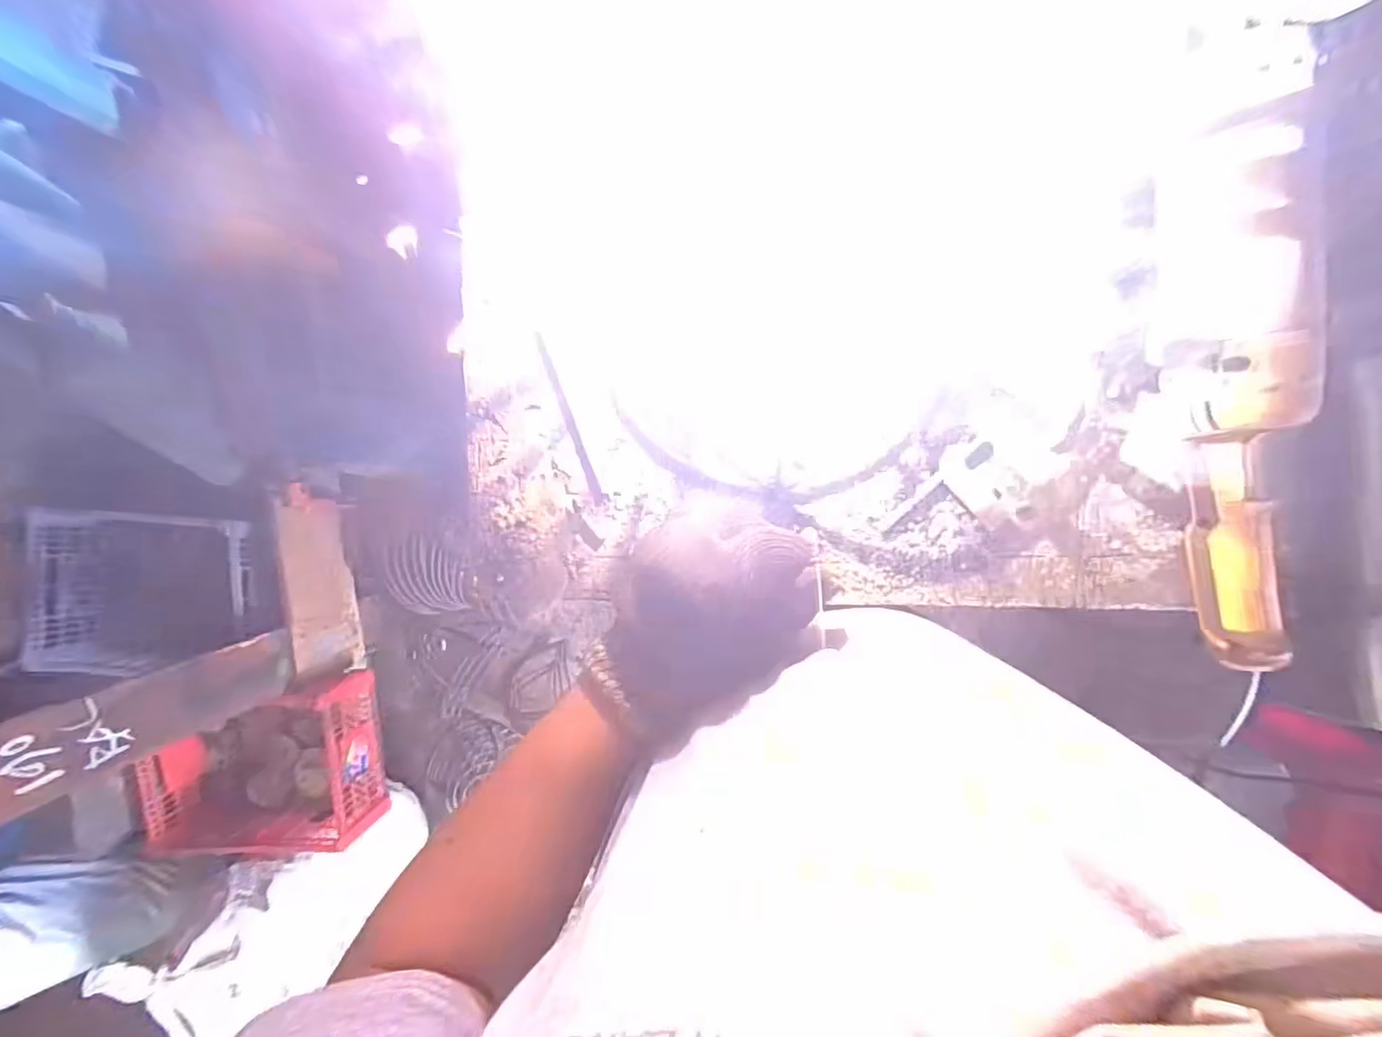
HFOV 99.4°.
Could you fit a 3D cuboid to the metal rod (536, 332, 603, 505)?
[{"bbox_3d":[-0.080,-0.064,0.382,0.007,0.004,0.114,-20,93,9],"label":"metal rod"}]

